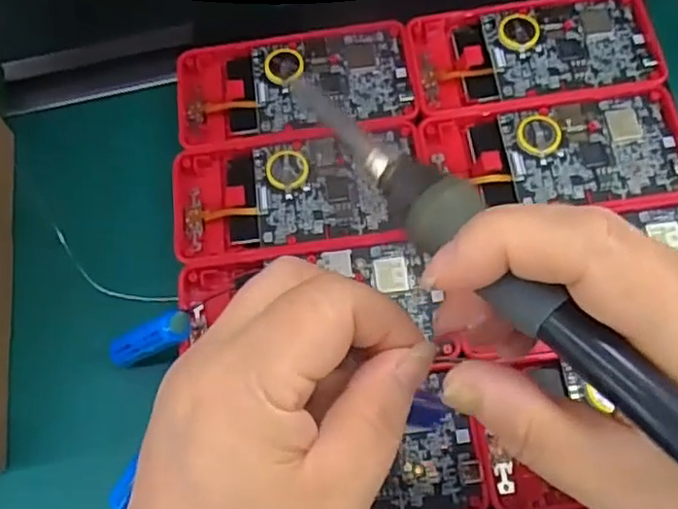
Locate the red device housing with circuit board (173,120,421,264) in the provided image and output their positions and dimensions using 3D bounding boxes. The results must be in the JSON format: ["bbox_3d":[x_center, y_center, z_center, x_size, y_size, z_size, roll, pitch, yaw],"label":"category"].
[{"bbox_3d":[-0.021,-0.029,0.329,0.119,0.012,0.063,-7,68,3],"label":"red device housing with circuit board"}]

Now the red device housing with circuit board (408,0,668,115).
[{"bbox_3d":[0.100,-0.106,0.344,0.122,0.009,0.063,-9,67,2],"label":"red device housing with circuit board"}]

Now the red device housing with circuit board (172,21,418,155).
[{"bbox_3d":[-0.023,-0.089,0.353,0.121,0.013,0.065,-9,67,2],"label":"red device housing with circuit board"}]

